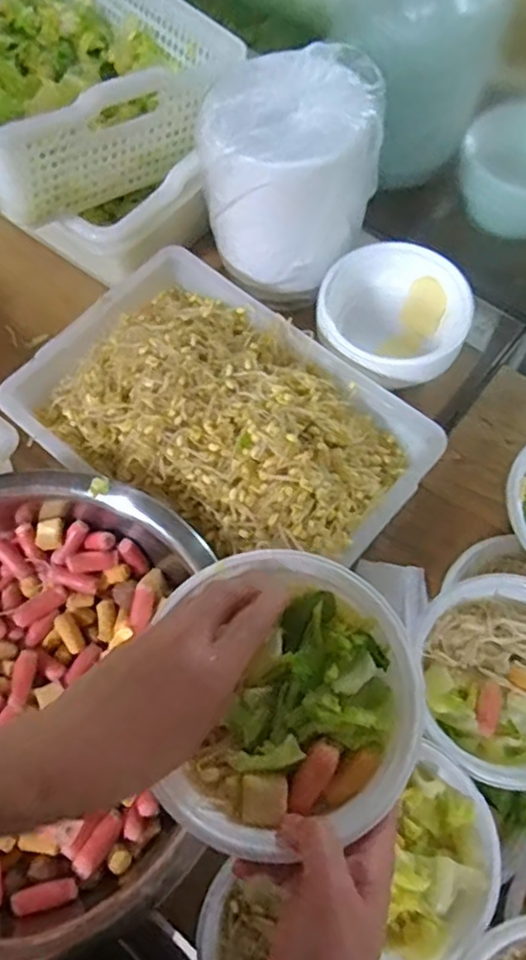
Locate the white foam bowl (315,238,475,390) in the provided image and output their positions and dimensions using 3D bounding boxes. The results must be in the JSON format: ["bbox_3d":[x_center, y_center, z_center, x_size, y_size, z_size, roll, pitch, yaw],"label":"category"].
[{"bbox_3d":[0.140,-0.176,0.736,0.155,0.094,0.150,-1,66,2],"label":"white foam bowl"}]

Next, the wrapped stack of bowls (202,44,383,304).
[{"bbox_3d":[0.031,-0.328,0.714,0.176,0.186,0.156,21,69,11],"label":"wrapped stack of bowls"}]

